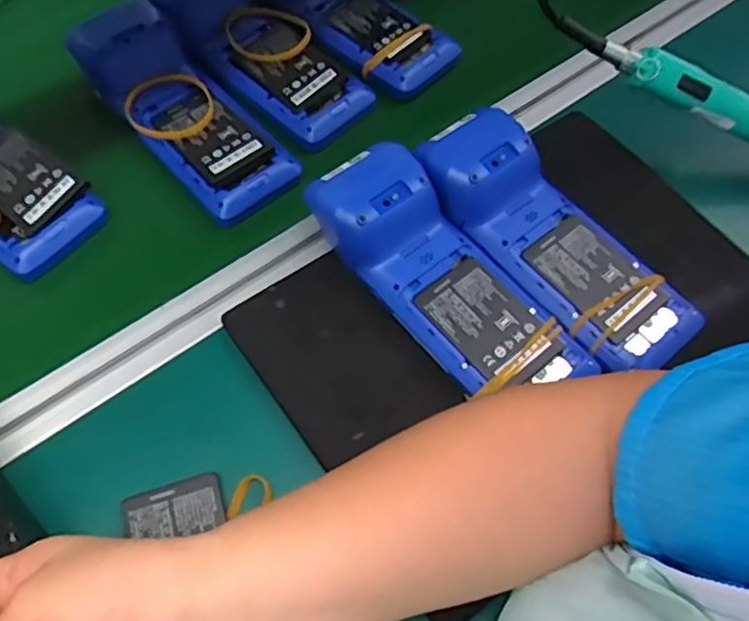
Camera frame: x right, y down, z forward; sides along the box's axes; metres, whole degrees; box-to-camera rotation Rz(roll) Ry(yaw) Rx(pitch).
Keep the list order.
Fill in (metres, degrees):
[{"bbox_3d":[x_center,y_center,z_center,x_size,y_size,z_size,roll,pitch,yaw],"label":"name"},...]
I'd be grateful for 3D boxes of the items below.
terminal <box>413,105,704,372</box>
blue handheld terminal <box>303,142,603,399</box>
[{"bbox_3d":[0.127,-0.053,0.456,0.083,0.043,0.220,-39,70,-20],"label":"terminal"},{"bbox_3d":[0.046,-0.023,0.444,0.078,0.051,0.204,-37,69,-19],"label":"blue handheld terminal"}]

